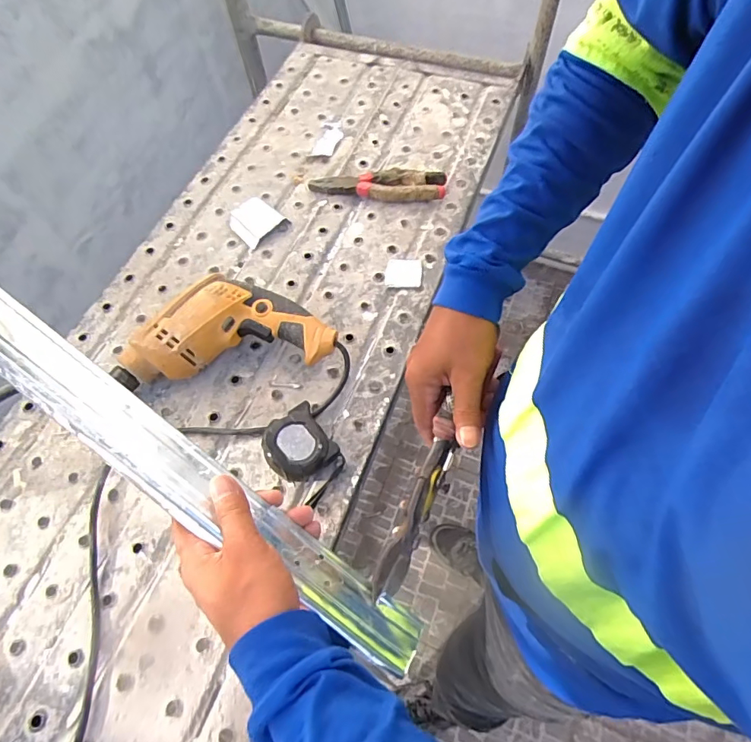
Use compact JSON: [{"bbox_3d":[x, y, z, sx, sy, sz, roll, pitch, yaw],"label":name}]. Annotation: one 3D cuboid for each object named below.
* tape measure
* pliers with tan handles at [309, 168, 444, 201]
[{"bbox_3d":[-0.079,0.078,0.486,0.066,0.041,0.064,-37,67,-16],"label":"tape measure"},{"bbox_3d":[0.002,-0.267,0.674,0.190,0.021,0.058,0,62,2],"label":"pliers with tan handles"}]

